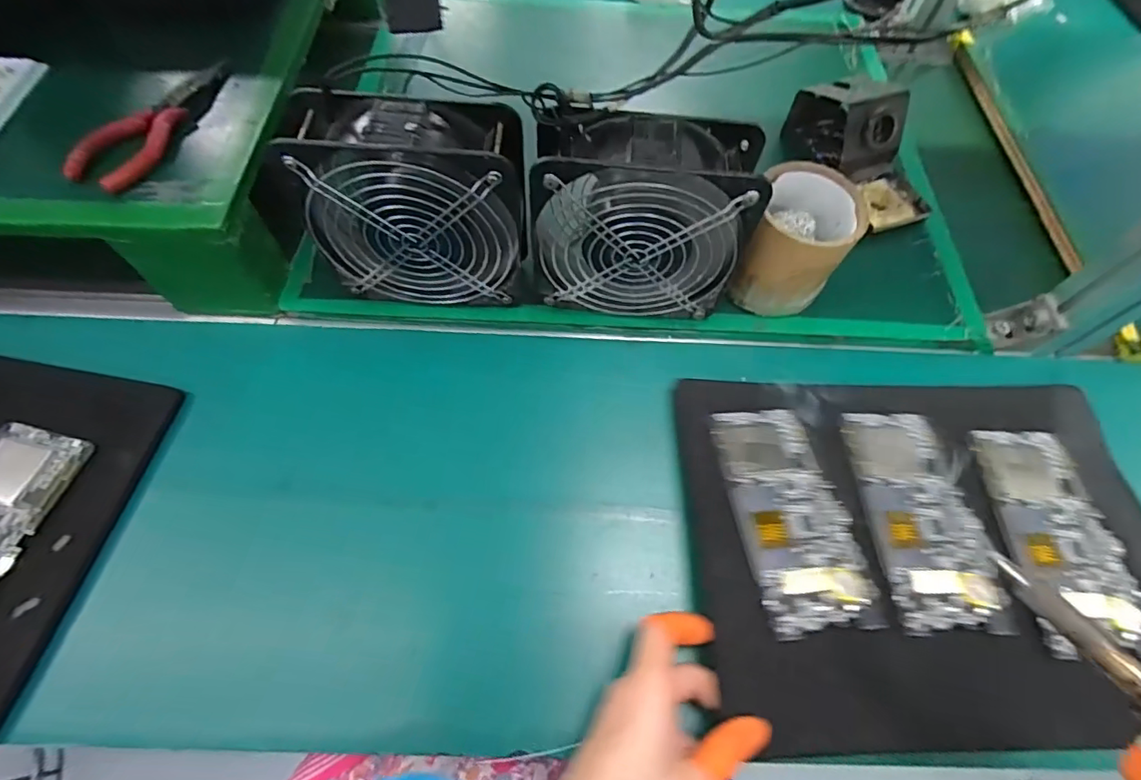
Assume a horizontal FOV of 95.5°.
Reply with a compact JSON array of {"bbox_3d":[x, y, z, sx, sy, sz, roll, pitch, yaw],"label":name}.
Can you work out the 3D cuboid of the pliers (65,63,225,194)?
[{"bbox_3d":[-0.304,-0.199,0.379,0.048,0.015,0.153,14,62,4],"label":"pliers"}]

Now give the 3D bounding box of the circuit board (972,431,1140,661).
[{"bbox_3d":[0.349,0.101,0.367,0.077,0.006,0.155,3,62,-2],"label":"circuit board"}]

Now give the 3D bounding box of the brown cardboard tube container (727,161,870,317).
[{"bbox_3d":[0.187,-0.119,0.428,0.070,0.093,0.097,20,62,7],"label":"brown cardboard tube container"}]

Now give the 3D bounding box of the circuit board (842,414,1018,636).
[{"bbox_3d":[0.250,0.085,0.367,0.079,0.007,0.155,1,62,-3],"label":"circuit board"}]

